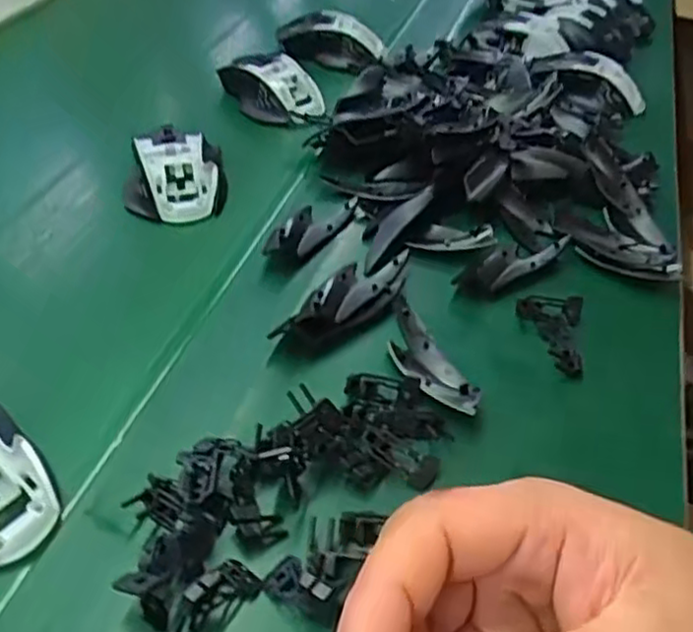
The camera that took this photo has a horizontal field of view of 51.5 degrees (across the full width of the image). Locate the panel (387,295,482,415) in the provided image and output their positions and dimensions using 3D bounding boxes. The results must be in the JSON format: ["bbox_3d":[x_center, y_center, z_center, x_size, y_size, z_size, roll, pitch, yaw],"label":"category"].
[{"bbox_3d":[0.047,0.024,0.438,0.033,0.009,0.100,-12,45,-17],"label":"panel"}]

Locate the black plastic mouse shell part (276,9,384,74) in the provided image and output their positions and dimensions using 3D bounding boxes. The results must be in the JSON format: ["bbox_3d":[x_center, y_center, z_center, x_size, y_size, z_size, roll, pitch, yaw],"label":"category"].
[{"bbox_3d":[-0.021,-0.282,0.727,0.106,0.033,0.066,15,44,11],"label":"black plastic mouse shell part"}]

